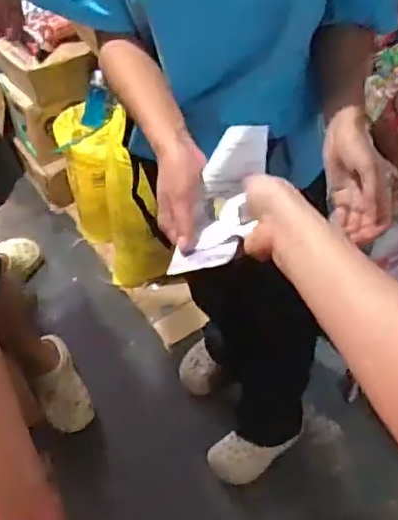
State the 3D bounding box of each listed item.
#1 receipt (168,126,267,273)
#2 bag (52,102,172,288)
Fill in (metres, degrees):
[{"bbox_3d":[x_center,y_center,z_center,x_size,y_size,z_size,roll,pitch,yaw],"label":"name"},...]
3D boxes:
[{"bbox_3d":[0.024,-0.059,0.612,0.062,0.036,0.165,12,69,14],"label":"receipt"},{"bbox_3d":[-0.272,-0.211,1.837,0.229,0.421,0.560,-25,53,-15],"label":"bag"}]

